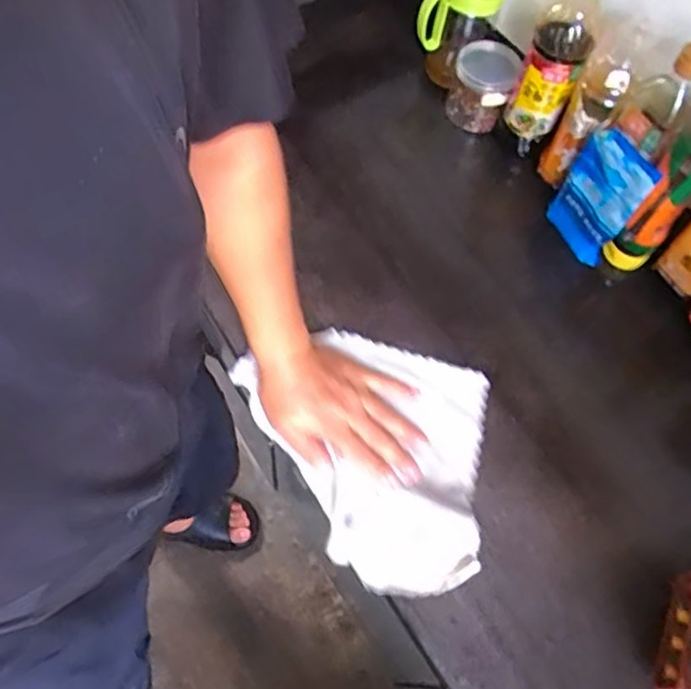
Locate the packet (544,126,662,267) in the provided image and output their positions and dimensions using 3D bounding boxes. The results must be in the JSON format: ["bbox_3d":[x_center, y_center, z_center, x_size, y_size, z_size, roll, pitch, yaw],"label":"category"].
[{"bbox_3d":[0.296,-0.181,0.760,0.022,0.150,0.109,-13,62,-22],"label":"packet"}]

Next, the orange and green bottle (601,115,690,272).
[{"bbox_3d":[0.357,-0.164,0.714,0.066,0.219,0.061,-25,67,-16],"label":"orange and green bottle"}]

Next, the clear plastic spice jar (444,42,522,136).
[{"bbox_3d":[0.185,-0.351,0.879,0.082,0.106,0.081,2,62,-3],"label":"clear plastic spice jar"}]

